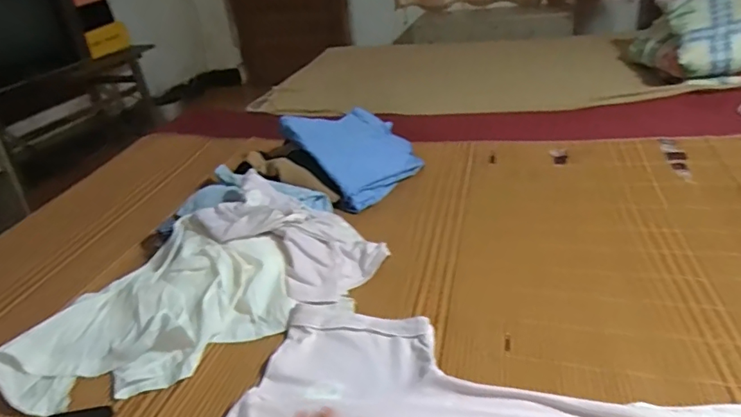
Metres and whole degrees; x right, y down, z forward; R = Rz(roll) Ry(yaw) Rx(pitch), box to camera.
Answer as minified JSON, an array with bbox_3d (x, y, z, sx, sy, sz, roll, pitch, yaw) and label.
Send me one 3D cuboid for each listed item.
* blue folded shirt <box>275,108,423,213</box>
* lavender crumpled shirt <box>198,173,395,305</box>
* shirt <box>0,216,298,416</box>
[{"bbox_3d":[-0.017,-0.127,1.114,0.251,0.032,0.281,-18,53,-36],"label":"blue folded shirt"},{"bbox_3d":[-0.129,0.034,0.831,0.283,0.096,0.217,16,35,35],"label":"lavender crumpled shirt"},{"bbox_3d":[-0.305,0.133,0.704,0.367,0.068,0.259,-23,32,-28],"label":"shirt"}]

